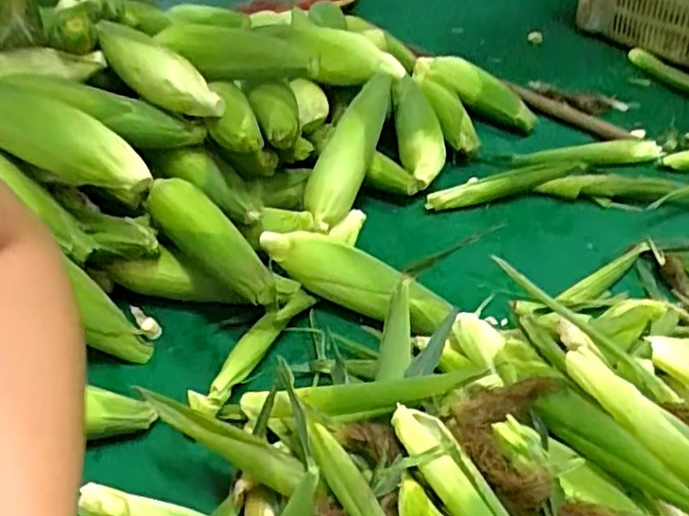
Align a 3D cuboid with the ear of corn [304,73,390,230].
[{"bbox_3d":[0.003,-0.142,0.855,0.065,0.049,0.242,15,68,20],"label":"ear of corn"}]

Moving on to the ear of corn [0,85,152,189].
[{"bbox_3d":[-0.328,-0.139,0.667,0.258,0.082,0.060,23,44,3],"label":"ear of corn"}]

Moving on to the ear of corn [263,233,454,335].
[{"bbox_3d":[0.005,0.024,0.722,0.237,0.062,0.064,26,48,30],"label":"ear of corn"}]

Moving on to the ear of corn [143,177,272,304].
[{"bbox_3d":[-0.146,-0.021,0.699,0.059,0.047,0.211,-25,45,-24],"label":"ear of corn"}]

